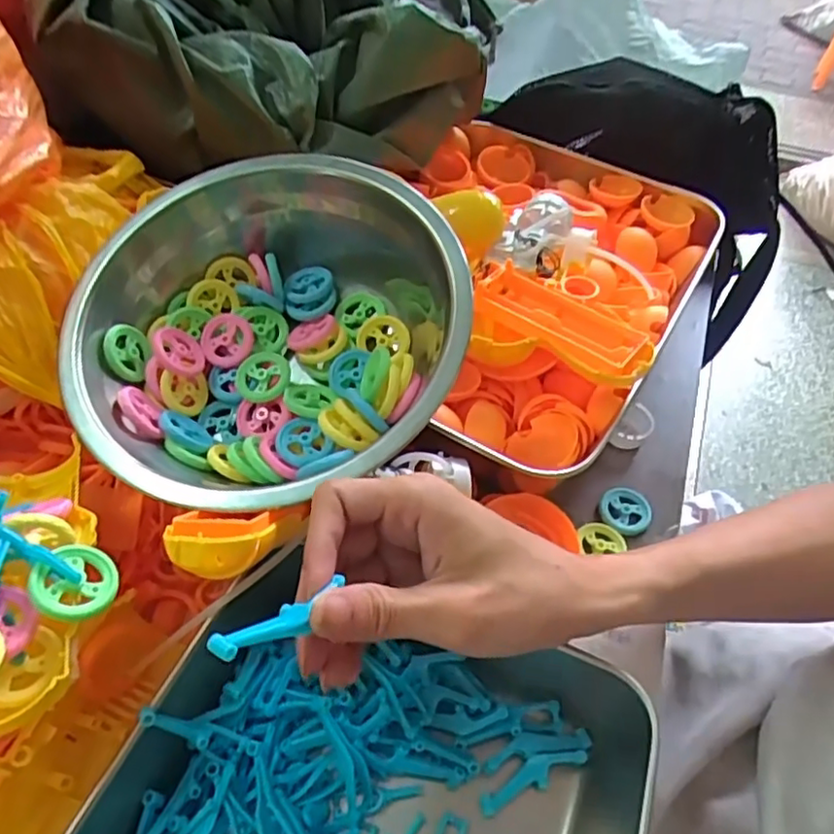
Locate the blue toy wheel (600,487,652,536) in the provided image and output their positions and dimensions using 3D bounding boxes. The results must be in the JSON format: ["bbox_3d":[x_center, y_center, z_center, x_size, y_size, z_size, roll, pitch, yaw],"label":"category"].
[{"bbox_3d":[0.125,0.056,0.384,0.030,0.004,0.031,2,52,-2],"label":"blue toy wheel"}]

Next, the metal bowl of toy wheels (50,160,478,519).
[{"bbox_3d":[-0.076,-0.041,0.328,0.189,0.093,0.189,3,62,-6],"label":"metal bowl of toy wheels"}]

